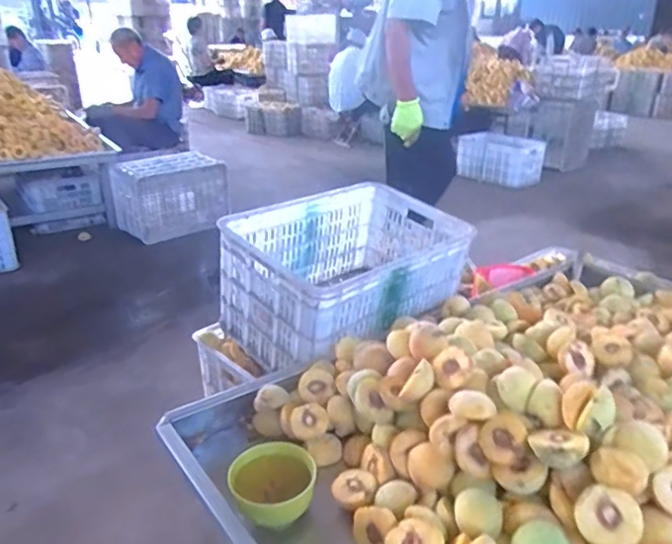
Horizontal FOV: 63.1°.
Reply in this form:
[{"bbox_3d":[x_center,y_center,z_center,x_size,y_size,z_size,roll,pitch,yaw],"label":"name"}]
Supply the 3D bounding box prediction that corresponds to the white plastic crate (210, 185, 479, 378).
[{"bbox_3d":[0.035,-0.011,1.282,0.520,0.248,0.362,-21,32,-39],"label":"white plastic crate"}]

